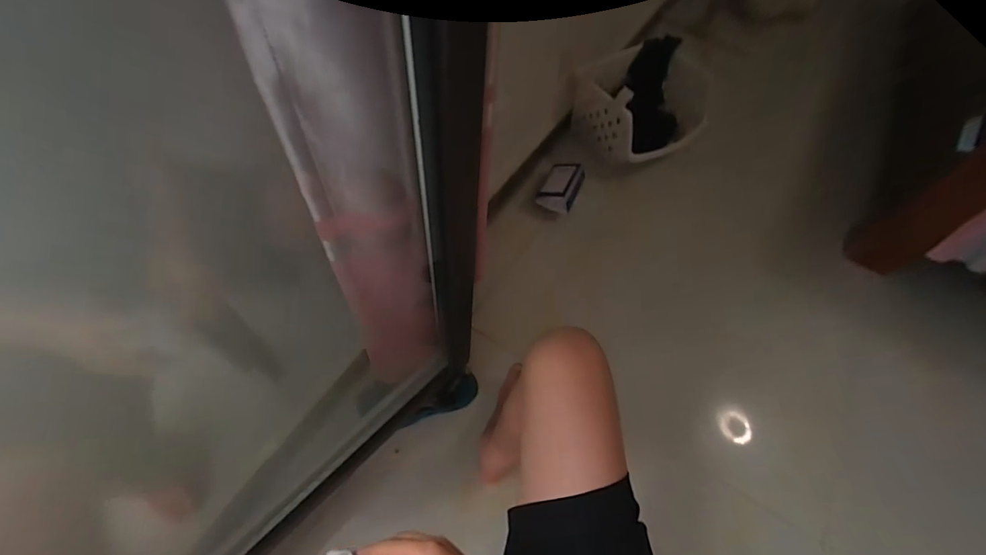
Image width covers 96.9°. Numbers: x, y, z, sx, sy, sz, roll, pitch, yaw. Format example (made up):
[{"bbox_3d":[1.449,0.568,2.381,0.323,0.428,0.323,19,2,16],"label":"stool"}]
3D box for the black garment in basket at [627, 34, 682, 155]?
[{"bbox_3d":[0.443,-0.492,1.216,0.112,0.091,0.305,-2,96,-6],"label":"black garment in basket"}]

